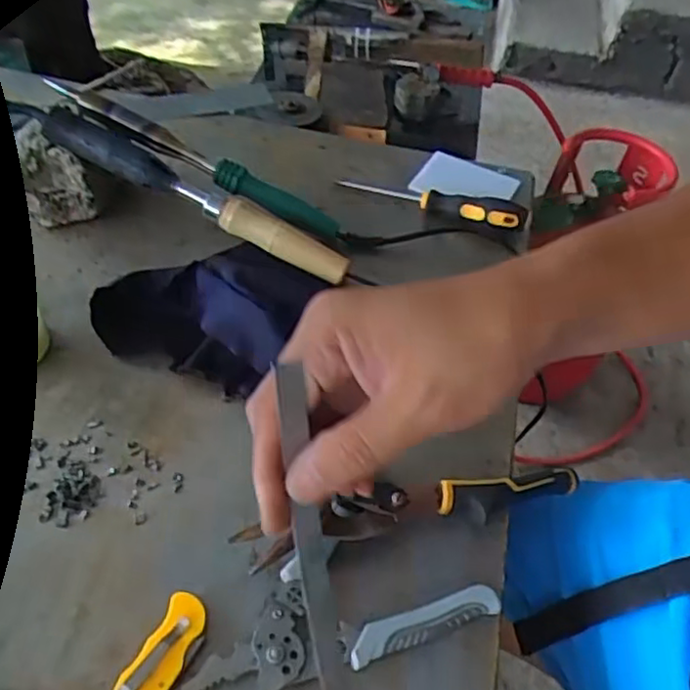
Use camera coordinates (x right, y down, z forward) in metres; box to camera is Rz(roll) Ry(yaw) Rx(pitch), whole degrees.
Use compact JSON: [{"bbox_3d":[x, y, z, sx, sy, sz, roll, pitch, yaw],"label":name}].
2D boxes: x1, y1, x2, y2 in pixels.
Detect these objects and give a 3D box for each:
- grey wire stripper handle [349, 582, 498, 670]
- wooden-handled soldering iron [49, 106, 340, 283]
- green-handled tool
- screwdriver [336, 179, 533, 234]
[{"bbox_3d":[0.049,0.170,0.400,0.098,0.017,0.019,-15,52,-16],"label":"grey wire stripper handle"},{"bbox_3d":[-0.132,-0.134,0.581,0.291,0.024,0.032,26,51,-1],"label":"wooden-handled soldering iron"},{"bbox_3d":[-0.140,-0.179,0.618,0.296,0.025,0.020,28,51,-2],"label":"green-handled tool"},{"bbox_3d":[0.087,-0.149,0.660,0.190,0.029,0.035,22,51,14],"label":"screwdriver"}]

